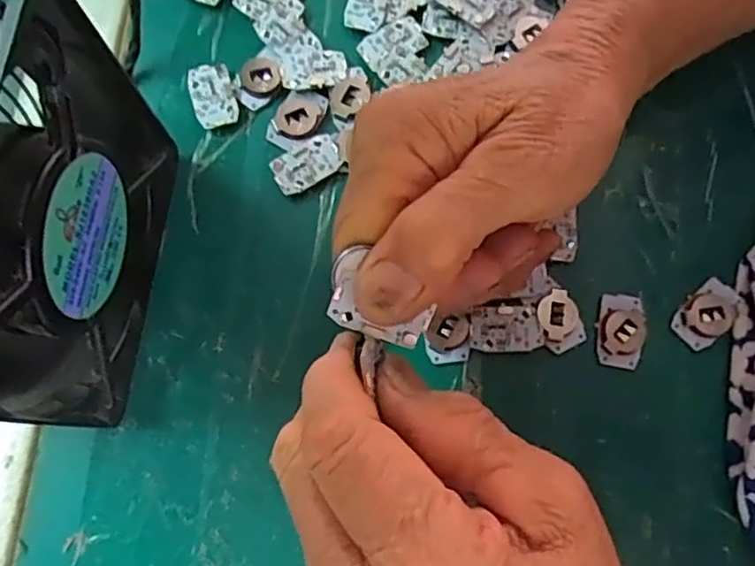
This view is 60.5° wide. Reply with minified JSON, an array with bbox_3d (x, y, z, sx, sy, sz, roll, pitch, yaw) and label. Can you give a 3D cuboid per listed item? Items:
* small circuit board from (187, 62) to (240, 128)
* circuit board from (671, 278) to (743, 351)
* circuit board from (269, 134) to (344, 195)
[{"bbox_3d":[-0.072,-0.082,0.284,0.018,0.005,0.029,-17,77,-3],"label":"small circuit board"},{"bbox_3d":[0.135,0.012,0.265,0.029,0.006,0.018,-41,80,-8],"label":"circuit board"},{"bbox_3d":[-0.030,-0.051,0.277,0.030,0.004,0.019,-29,78,-5],"label":"circuit board"}]

